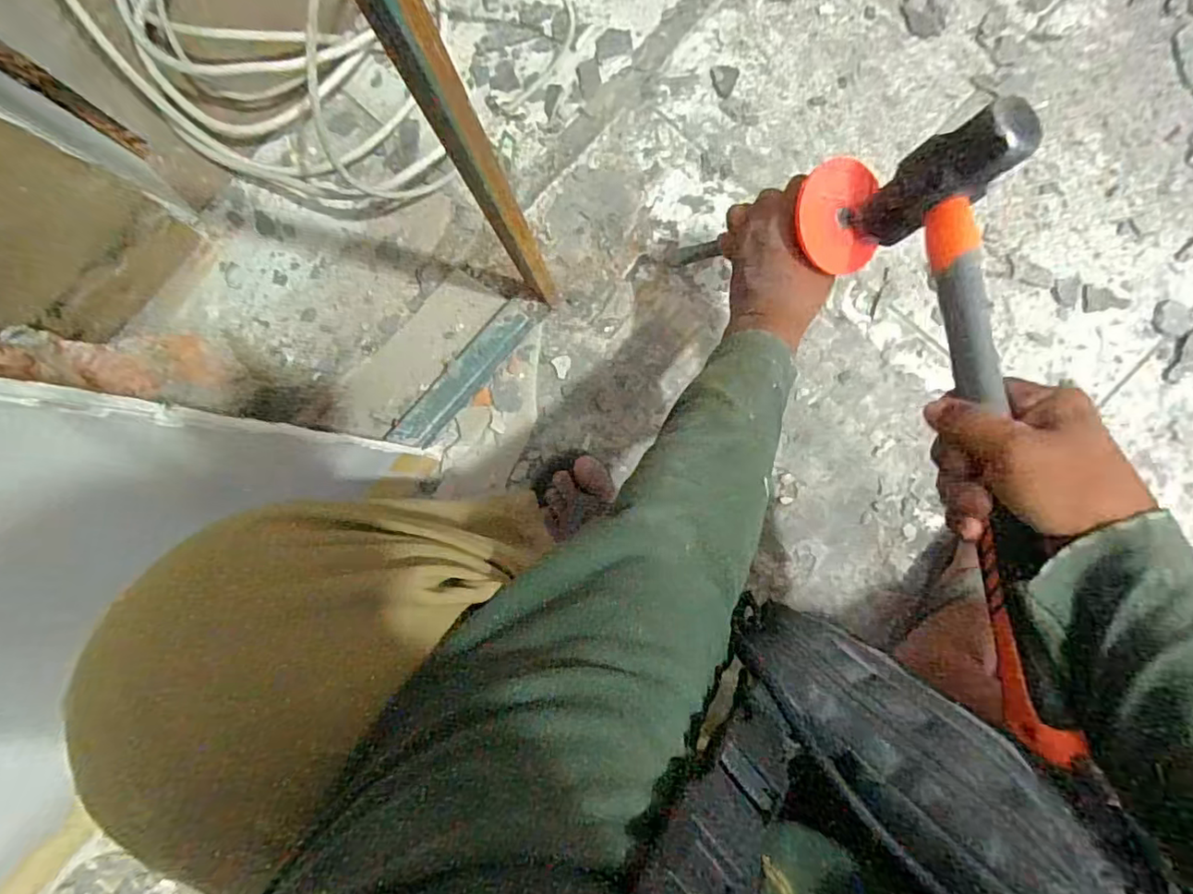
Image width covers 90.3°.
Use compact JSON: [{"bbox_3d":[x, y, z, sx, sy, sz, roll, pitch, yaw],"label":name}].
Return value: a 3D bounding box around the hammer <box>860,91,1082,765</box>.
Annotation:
[{"bbox_3d":[0.219,-0.015,0.342,0.063,0.090,0.347,-2,79,8],"label":"hammer"}]

